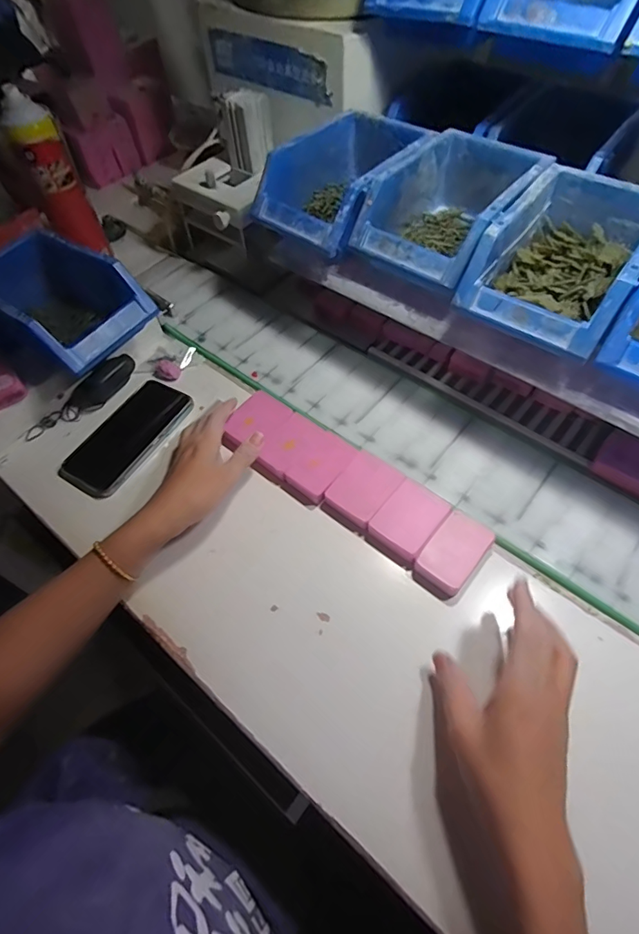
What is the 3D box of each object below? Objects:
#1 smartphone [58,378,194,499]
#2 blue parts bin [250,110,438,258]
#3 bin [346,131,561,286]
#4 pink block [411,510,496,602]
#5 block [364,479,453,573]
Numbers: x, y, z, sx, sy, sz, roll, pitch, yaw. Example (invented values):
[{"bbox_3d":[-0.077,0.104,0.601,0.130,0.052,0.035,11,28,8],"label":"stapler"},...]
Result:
[{"bbox_3d":[-0.211,-0.037,0.518,0.072,0.011,0.153,26,62,18],"label":"smartphone"},{"bbox_3d":[0.026,-0.305,0.511,0.116,0.078,0.178,37,67,23],"label":"blue parts bin"},{"bbox_3d":[0.133,-0.258,0.478,0.129,0.083,0.185,34,65,21],"label":"bin"},{"bbox_3d":[0.121,0.079,0.421,0.043,0.015,0.075,35,66,22],"label":"pink block"},{"bbox_3d":[0.083,0.051,0.439,0.054,0.013,0.073,32,65,21],"label":"block"}]

